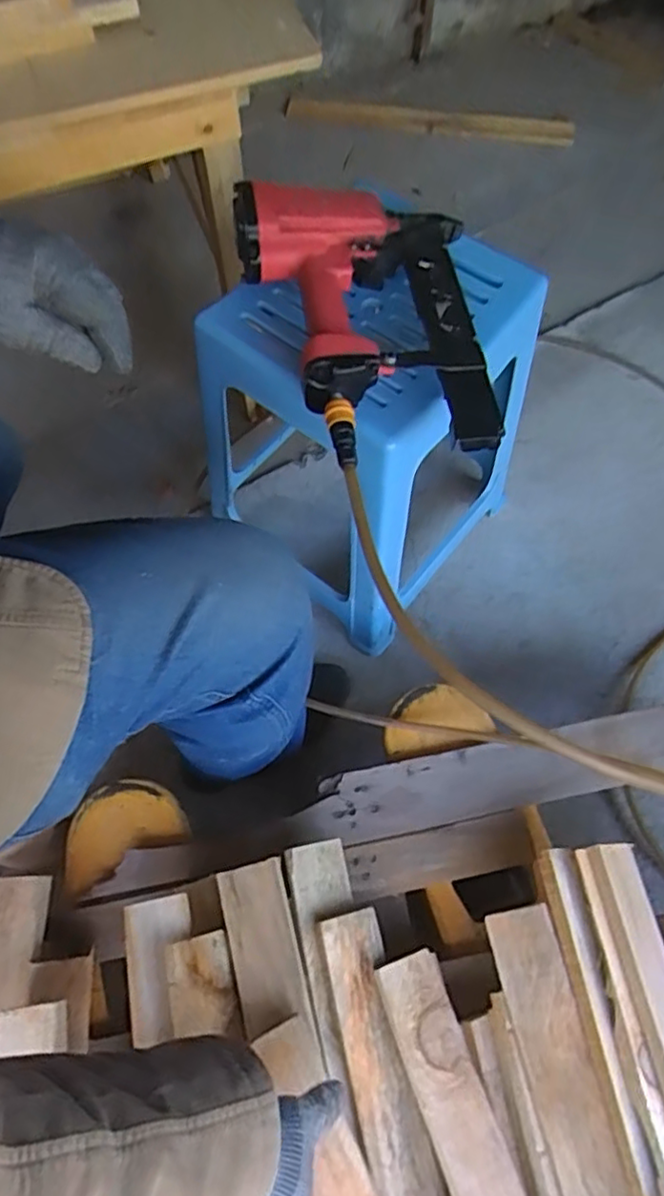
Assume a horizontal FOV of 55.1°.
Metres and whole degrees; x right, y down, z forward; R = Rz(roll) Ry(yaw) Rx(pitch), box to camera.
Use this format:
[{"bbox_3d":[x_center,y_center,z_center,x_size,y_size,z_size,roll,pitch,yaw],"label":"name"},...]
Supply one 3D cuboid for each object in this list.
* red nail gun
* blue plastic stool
[{"bbox_3d":[0.031,-0.286,0.636,0.240,0.076,0.320,-6,67,-2],"label":"red nail gun"},{"bbox_3d":[0.045,-0.199,0.885,0.314,0.503,0.345,31,71,13],"label":"blue plastic stool"}]

